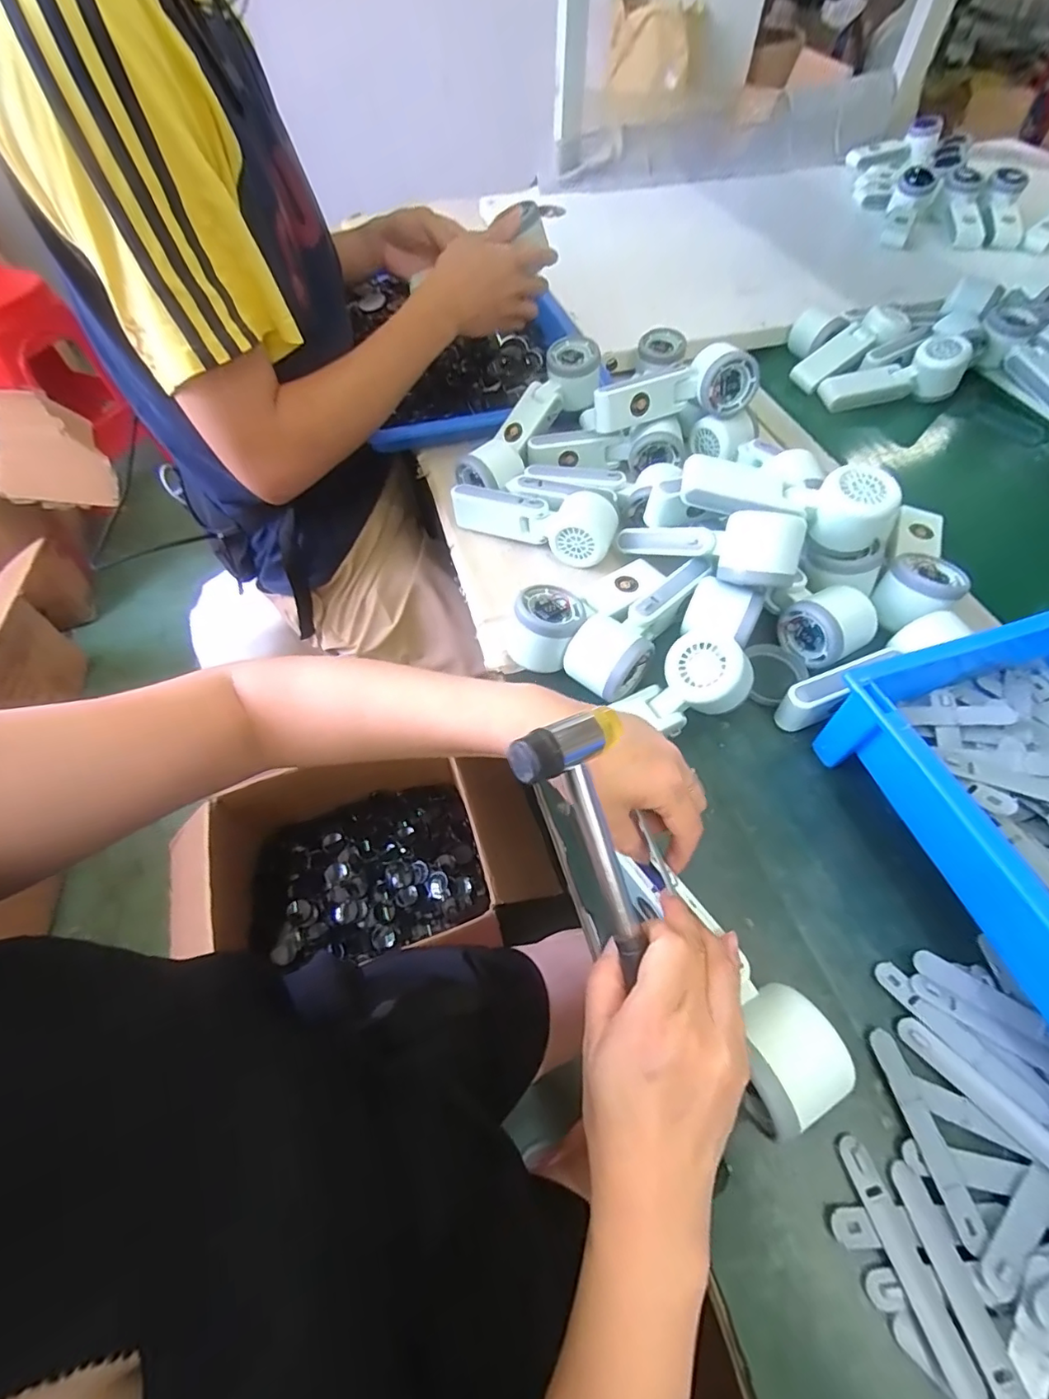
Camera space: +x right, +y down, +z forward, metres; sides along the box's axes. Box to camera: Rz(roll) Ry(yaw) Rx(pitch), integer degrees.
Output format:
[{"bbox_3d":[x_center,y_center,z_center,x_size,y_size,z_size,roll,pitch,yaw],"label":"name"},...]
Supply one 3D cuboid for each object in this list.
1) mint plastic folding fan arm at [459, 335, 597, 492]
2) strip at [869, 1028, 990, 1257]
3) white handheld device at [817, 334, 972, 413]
[{"bbox_3d":[0.012,-0.304,0.584,0.065,0.050,0.211,33,78,19],"label":"mint plastic folding fan arm"},{"bbox_3d":[0.219,0.235,0.294,0.016,0.008,0.093,-8,58,-6],"label":"strip"},{"bbox_3d":[0.459,-0.399,0.676,0.165,0.056,0.048,-9,56,13],"label":"white handheld device"}]

